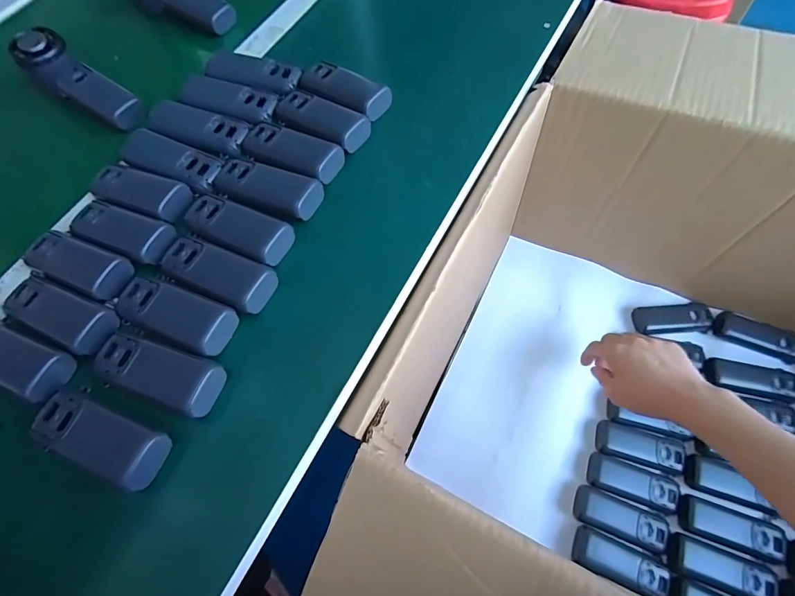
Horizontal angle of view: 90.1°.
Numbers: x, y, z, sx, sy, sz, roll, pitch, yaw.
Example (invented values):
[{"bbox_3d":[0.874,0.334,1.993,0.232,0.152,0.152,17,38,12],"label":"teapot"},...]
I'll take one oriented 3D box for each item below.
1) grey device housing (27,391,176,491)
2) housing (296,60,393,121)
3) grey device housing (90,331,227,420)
[{"bbox_3d":[-0.213,0.099,0.281,0.101,0.020,0.038,18,68,13],"label":"grey device housing"},{"bbox_3d":[-0.059,-0.226,0.422,0.110,0.021,0.047,31,71,17],"label":"housing"},{"bbox_3d":[-0.181,0.053,0.298,0.102,0.018,0.039,18,68,13],"label":"grey device housing"}]

